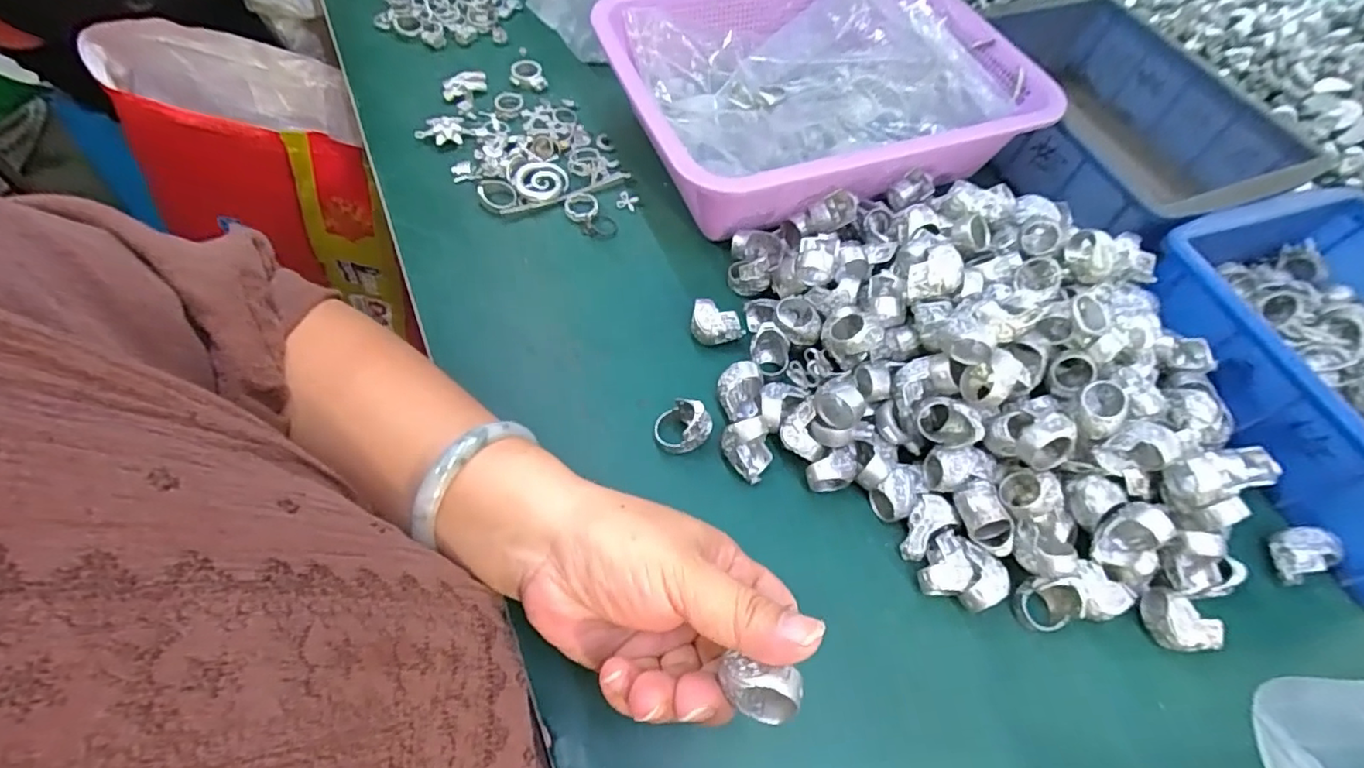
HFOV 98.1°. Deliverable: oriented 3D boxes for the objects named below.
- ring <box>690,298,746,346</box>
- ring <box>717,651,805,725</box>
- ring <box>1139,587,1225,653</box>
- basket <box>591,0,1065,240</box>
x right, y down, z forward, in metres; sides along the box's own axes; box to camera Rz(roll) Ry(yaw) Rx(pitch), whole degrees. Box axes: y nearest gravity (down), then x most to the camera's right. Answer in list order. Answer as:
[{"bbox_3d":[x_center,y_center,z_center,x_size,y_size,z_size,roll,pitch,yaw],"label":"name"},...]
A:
[{"bbox_3d":[0.023,-0.037,0.380,0.034,0.023,0.022,10,60,1],"label":"ring"},{"bbox_3d":[0.027,0.108,0.207,0.027,0.020,0.017,12,61,3],"label":"ring"},{"bbox_3d":[0.259,0.123,0.310,0.030,0.022,0.030,2,61,-4],"label":"ring"},{"bbox_3d":[0.103,-0.223,0.455,0.303,0.079,0.221,-18,64,-15],"label":"basket"}]

